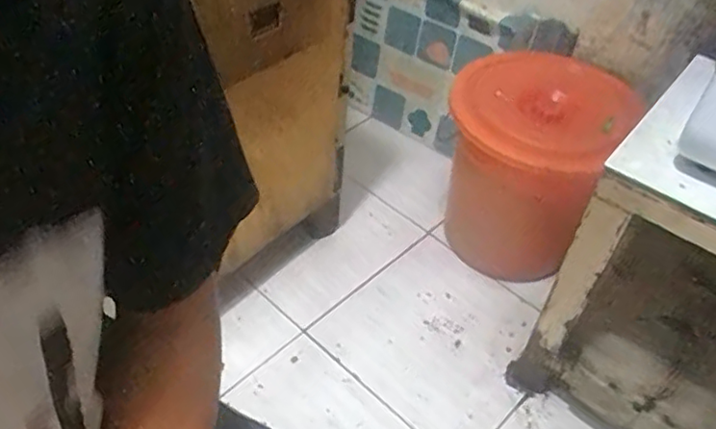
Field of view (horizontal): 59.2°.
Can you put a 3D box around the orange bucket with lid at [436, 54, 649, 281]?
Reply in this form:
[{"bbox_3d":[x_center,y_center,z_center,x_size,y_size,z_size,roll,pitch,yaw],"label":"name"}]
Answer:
[{"bbox_3d":[0.351,-0.077,1.380,0.335,0.426,0.367,28,50,21],"label":"orange bucket with lid"}]

